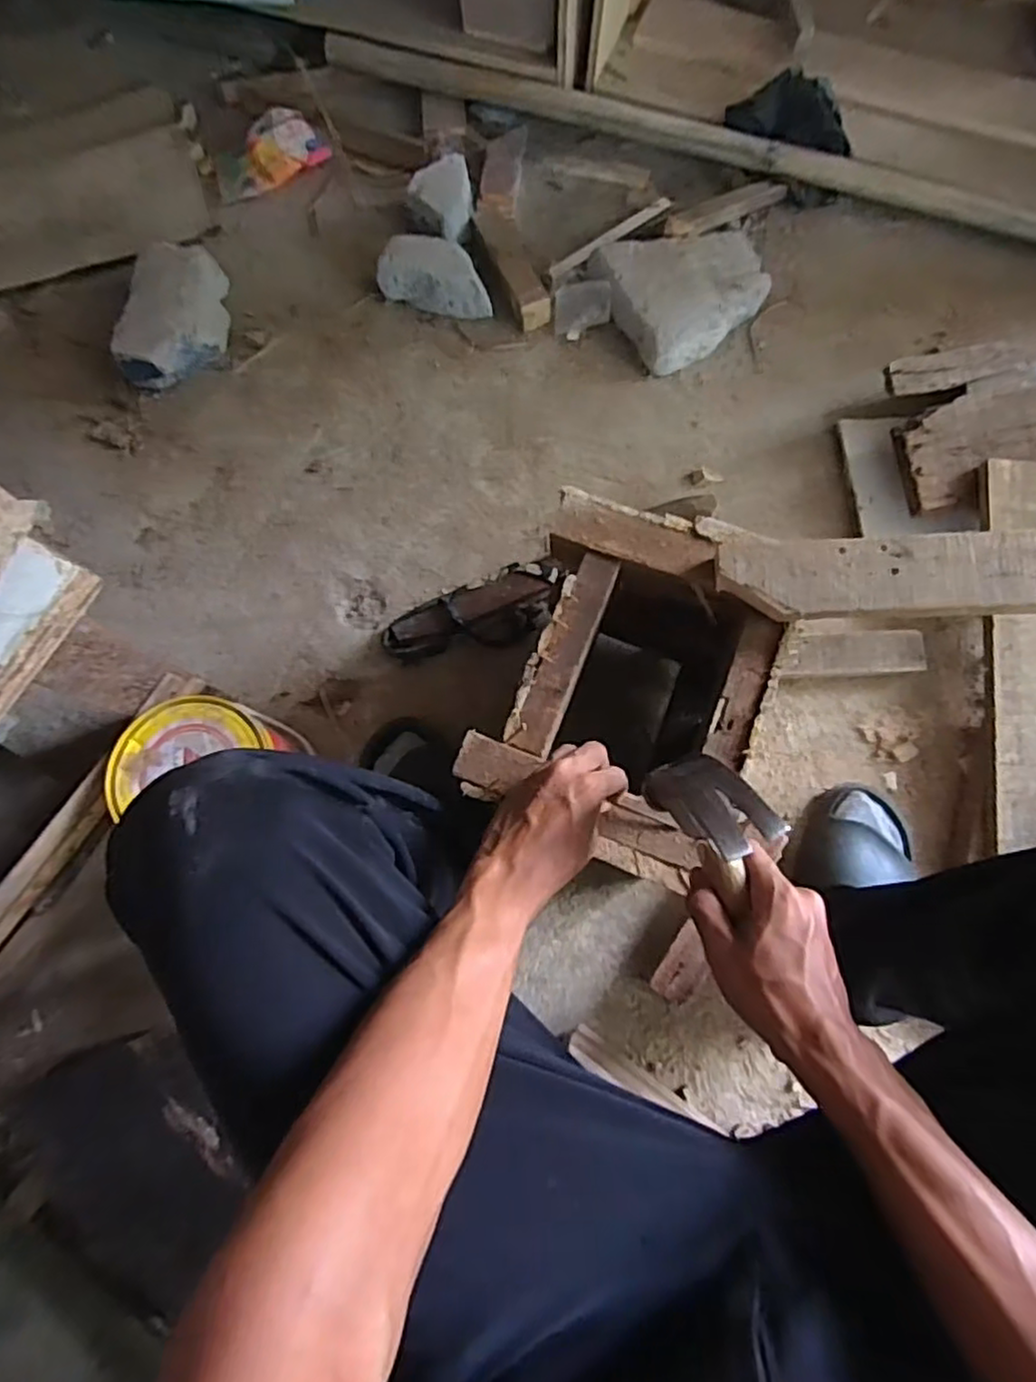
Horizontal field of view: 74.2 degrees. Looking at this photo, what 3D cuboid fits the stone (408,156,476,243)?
[{"bbox_3d":[-0.105,-0.681,0.954,0.087,0.067,0.088,-7,73,-1],"label":"stone"}]

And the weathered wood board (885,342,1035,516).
[{"bbox_3d":[0.575,-0.318,0.796,0.260,0.034,0.185,-9,88,5],"label":"weathered wood board"}]

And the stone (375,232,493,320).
[{"bbox_3d":[-0.112,-0.566,0.930,0.157,0.075,0.064,16,74,6],"label":"stone"}]

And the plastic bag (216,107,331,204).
[{"bbox_3d":[-0.367,-0.788,1.007,0.173,0.052,0.076,-37,76,-9],"label":"plastic bag"}]

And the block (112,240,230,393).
[{"bbox_3d":[-0.455,-0.506,0.918,0.110,0.077,0.205,3,73,2],"label":"block"}]

